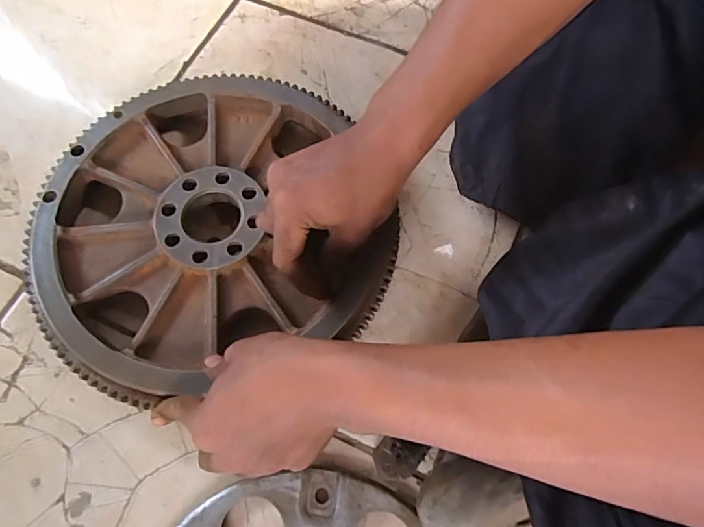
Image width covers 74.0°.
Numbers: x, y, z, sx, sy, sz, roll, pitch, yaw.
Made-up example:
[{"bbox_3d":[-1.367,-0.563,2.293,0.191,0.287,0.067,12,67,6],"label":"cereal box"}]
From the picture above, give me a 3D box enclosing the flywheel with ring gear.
[{"bbox_3d":[-0.129,-0.039,0.421,0.287,0.069,0.277,-19,70,-8],"label":"flywheel with ring gear"}]

